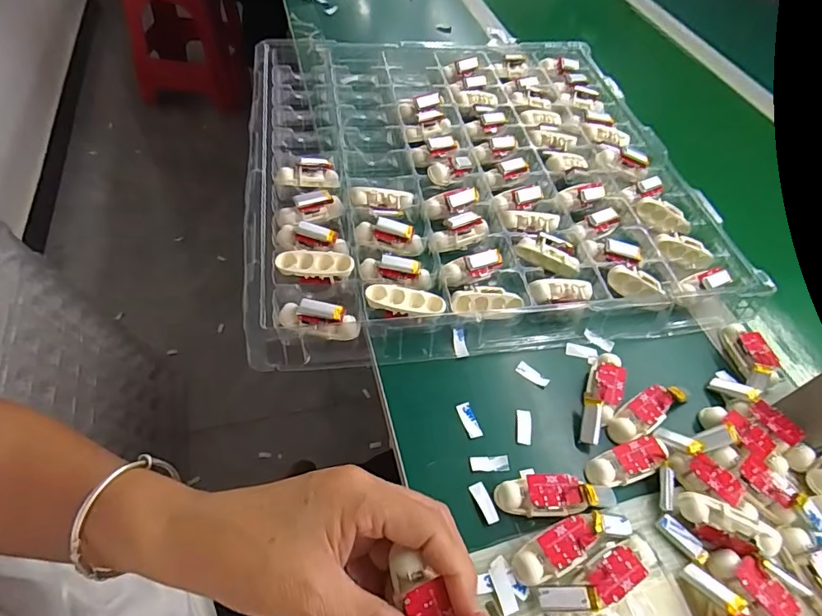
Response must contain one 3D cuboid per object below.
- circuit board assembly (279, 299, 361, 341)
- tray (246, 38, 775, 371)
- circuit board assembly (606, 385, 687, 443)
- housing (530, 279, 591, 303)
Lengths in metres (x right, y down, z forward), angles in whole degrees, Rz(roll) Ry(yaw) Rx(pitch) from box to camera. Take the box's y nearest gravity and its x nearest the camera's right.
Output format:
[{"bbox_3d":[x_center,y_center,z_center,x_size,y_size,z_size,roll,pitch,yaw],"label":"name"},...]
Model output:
[{"bbox_3d":[-0.075,0.008,0.379,0.065,0.025,0.021,14,53,3],"label":"circuit board assembly"},{"bbox_3d":[0.062,-0.170,0.526,0.459,0.036,0.483,-4,54,-11],"label":"tray"},{"bbox_3d":[0.179,0.080,0.363,0.061,0.018,0.025,-25,61,-24],"label":"circuit board assembly"},{"bbox_3d":[0.133,-0.014,0.412,0.061,0.014,0.022,-8,56,-8],"label":"housing"}]

